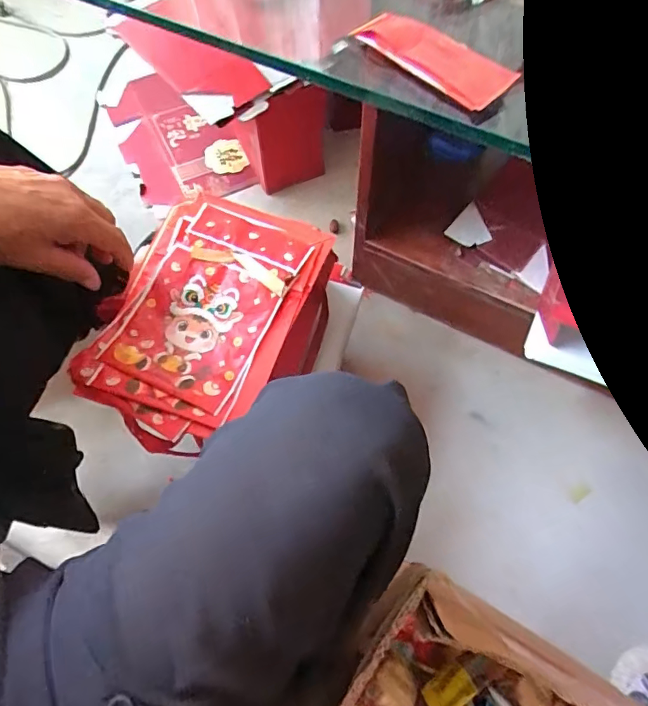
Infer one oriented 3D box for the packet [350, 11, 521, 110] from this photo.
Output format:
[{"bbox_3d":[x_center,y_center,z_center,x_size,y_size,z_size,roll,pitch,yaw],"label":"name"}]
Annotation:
[{"bbox_3d":[0.068,-0.187,0.299,0.045,0.009,0.105,-40,73,-16],"label":"packet"}]

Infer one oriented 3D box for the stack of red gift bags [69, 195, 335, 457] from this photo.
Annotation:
[{"bbox_3d":[-0.138,-0.048,0.542,0.202,0.040,0.296,22,68,8],"label":"stack of red gift bags"}]

